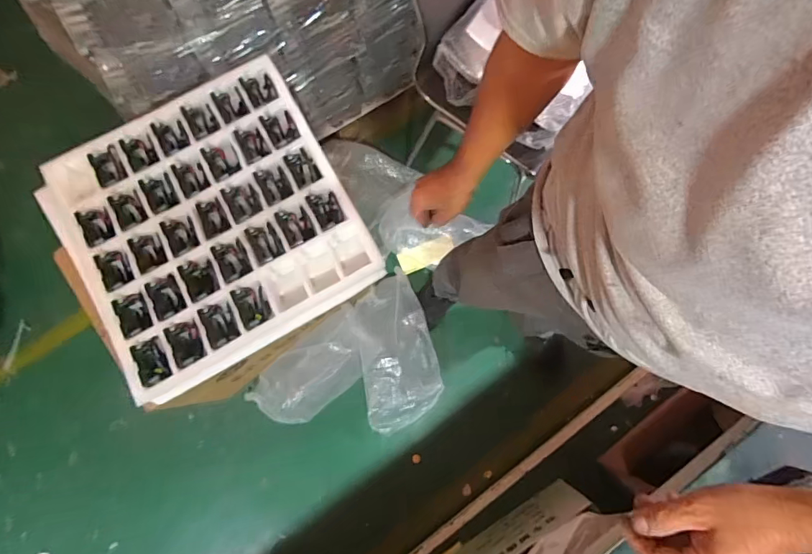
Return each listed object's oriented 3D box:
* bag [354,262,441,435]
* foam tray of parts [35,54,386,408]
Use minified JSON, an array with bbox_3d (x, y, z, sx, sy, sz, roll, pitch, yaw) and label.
[{"bbox_3d":[-0.030,0.221,1.256,0.228,0.102,0.415,-12,79,-1],"label":"bag"},{"bbox_3d":[-0.402,-0.104,0.859,0.558,0.075,0.545,-29,79,-5],"label":"foam tray of parts"}]

